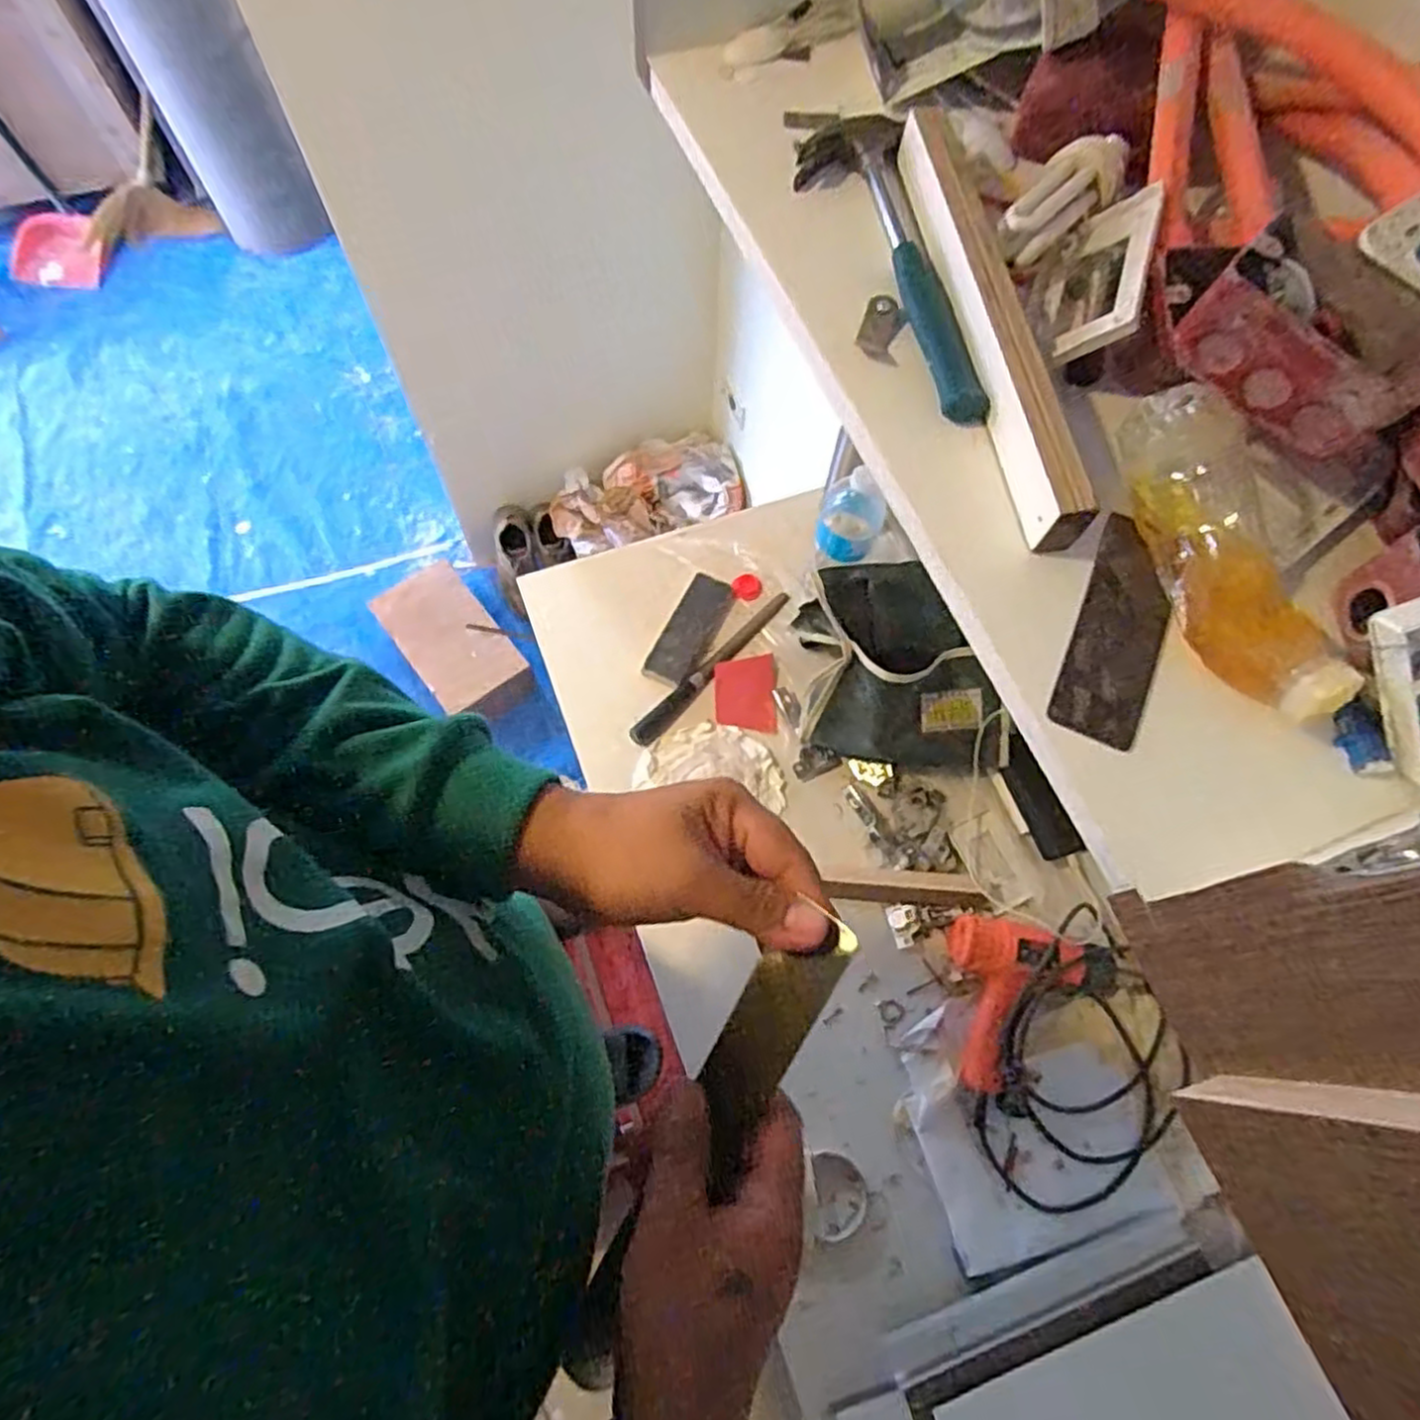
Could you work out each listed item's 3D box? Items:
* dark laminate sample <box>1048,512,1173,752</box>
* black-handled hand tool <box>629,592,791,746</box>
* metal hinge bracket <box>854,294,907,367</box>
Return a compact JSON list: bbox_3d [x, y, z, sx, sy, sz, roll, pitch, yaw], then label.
[{"bbox_3d":[0.208,-0.040,0.380,0.044,0.009,0.127,23,68,7],"label":"dark laminate sample"},{"bbox_3d":[0.007,-0.060,1.040,0.031,0.016,0.304,42,72,14],"label":"black-handled hand tool"},{"bbox_3d":[0.103,-0.228,0.447,0.026,0.017,0.041,14,67,4],"label":"metal hinge bracket"}]

